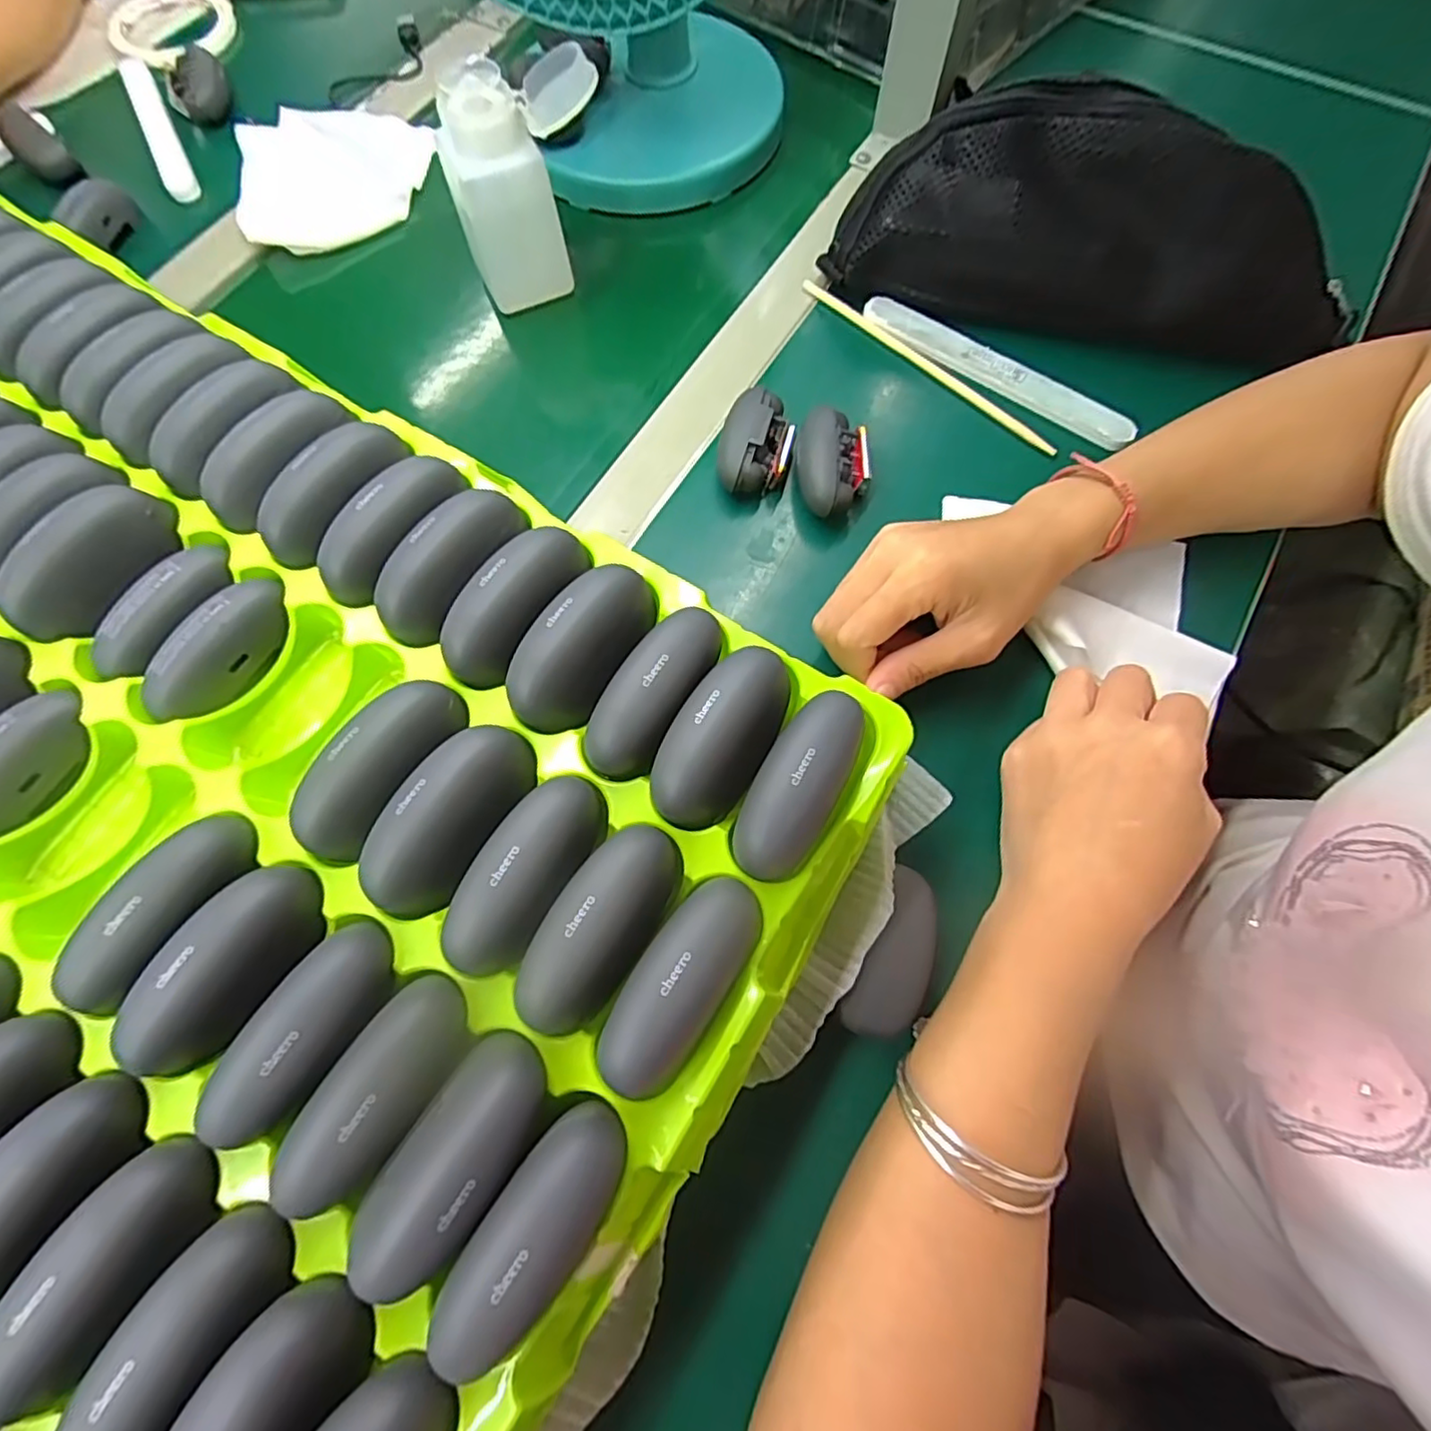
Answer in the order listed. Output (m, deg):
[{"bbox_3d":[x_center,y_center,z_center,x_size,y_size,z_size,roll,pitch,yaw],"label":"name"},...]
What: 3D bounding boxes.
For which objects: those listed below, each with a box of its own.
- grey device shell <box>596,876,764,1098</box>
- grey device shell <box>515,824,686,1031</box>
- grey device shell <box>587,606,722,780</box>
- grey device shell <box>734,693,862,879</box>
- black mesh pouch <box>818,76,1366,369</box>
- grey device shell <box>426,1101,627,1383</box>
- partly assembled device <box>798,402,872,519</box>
[{"bbox_3d":[-0.010,0.079,0.191,0.026,0.019,0.067,33,76,12],"label":"grey device shell"},{"bbox_3d":[-0.035,0.064,0.197,0.028,0.018,0.066,30,75,11],"label":"grey device shell"},{"bbox_3d":[-0.021,-0.011,0.222,0.025,0.020,0.068,30,75,11],"label":"grey device shell"},{"bbox_3d":[0.028,0.020,0.210,0.026,0.019,0.065,27,74,10],"label":"grey device shell"},{"bbox_3d":[0.220,-0.277,0.367,0.296,0.092,0.072,10,72,5],"label":"black mesh pouch"},{"bbox_3d":[-0.049,0.139,0.170,0.025,0.019,0.065,33,76,12],"label":"grey device shell"},{"bbox_3d":[0.064,-0.135,0.353,0.039,0.031,0.057,8,72,4],"label":"partly assembled device"}]

